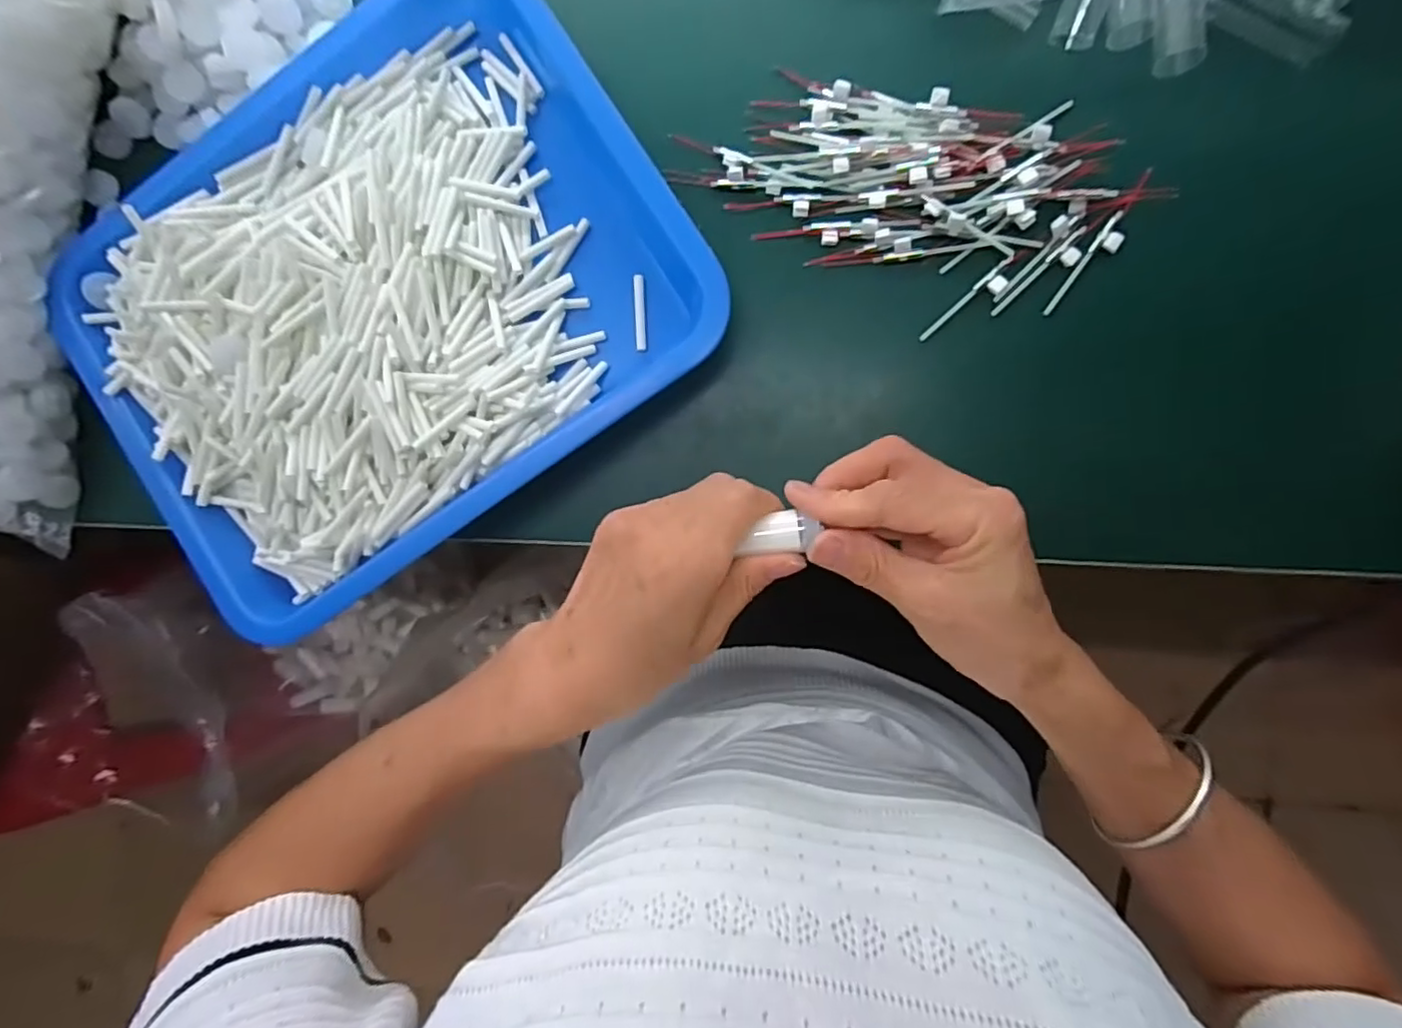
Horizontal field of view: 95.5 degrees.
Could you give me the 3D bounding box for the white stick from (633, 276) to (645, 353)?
[{"bbox_3d":[-0.033,-0.110,0.348,0.006,0.004,0.040,-2,91,7],"label":"white stick"}]

